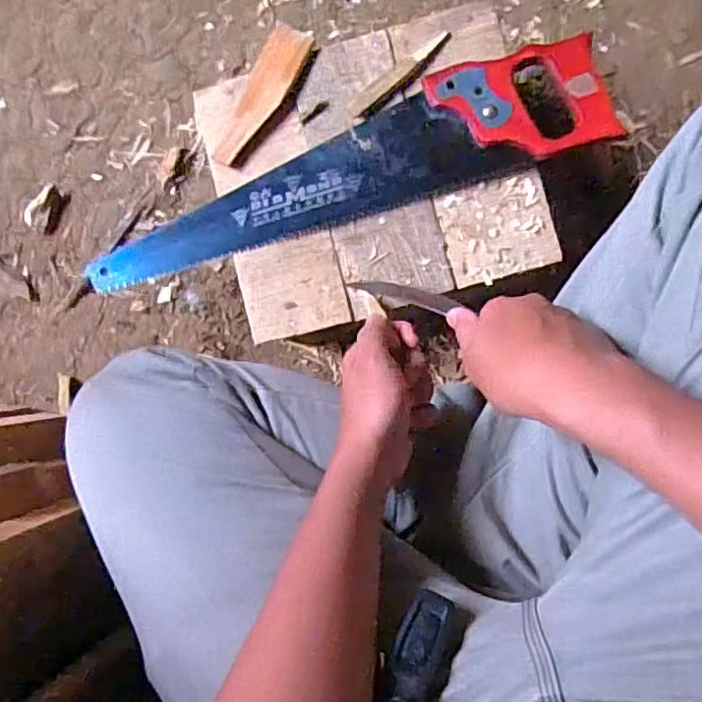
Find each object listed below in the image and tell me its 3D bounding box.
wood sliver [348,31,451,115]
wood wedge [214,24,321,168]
[{"bbox_3d":[0.042,-0.230,0.517,0.100,0.005,0.016,-39,81,2],"label":"wood sliver"},{"bbox_3d":[-0.073,-0.216,0.535,0.042,0.011,0.127,28,88,9],"label":"wood wedge"}]

